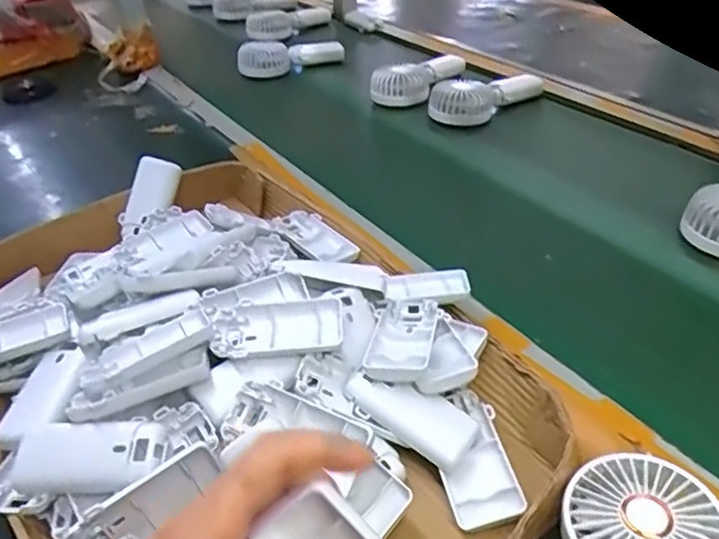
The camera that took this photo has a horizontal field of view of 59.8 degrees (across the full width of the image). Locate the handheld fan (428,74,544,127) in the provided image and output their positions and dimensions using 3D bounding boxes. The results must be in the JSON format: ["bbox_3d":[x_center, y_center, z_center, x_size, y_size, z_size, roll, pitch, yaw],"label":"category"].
[{"bbox_3d":[0.183,-0.254,0.914,0.179,0.058,0.072,-25,40,-23],"label":"handheld fan"}]

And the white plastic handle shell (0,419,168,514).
[{"bbox_3d":[-0.183,0.123,0.405,0.113,0.030,0.045,-9,36,-3],"label":"white plastic handle shell"}]

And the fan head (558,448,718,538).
[{"bbox_3d":[0.160,0.160,0.362,0.087,0.045,0.098,25,46,36],"label":"fan head"}]

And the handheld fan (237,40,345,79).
[{"bbox_3d":[-0.121,-0.388,1.139,0.195,0.063,0.067,-18,38,-15],"label":"handheld fan"}]

